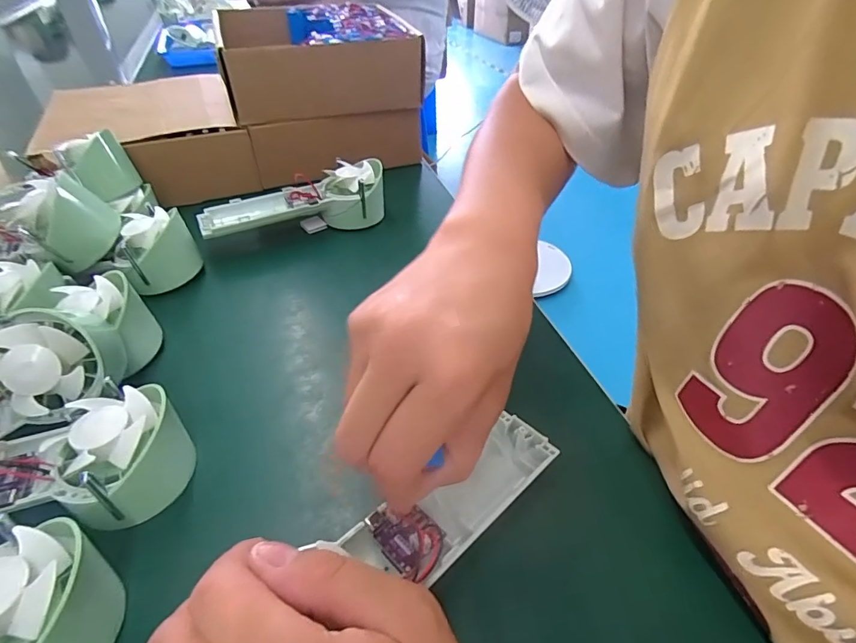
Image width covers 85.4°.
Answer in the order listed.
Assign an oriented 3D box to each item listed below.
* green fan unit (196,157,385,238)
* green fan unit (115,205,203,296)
[{"bbox_3d":[-0.126,-0.112,0.450,0.177,0.046,0.062,-17,43,-17],"label":"green fan unit"},{"bbox_3d":[-0.227,-0.059,0.386,0.062,0.051,0.060,-23,45,-23],"label":"green fan unit"}]

